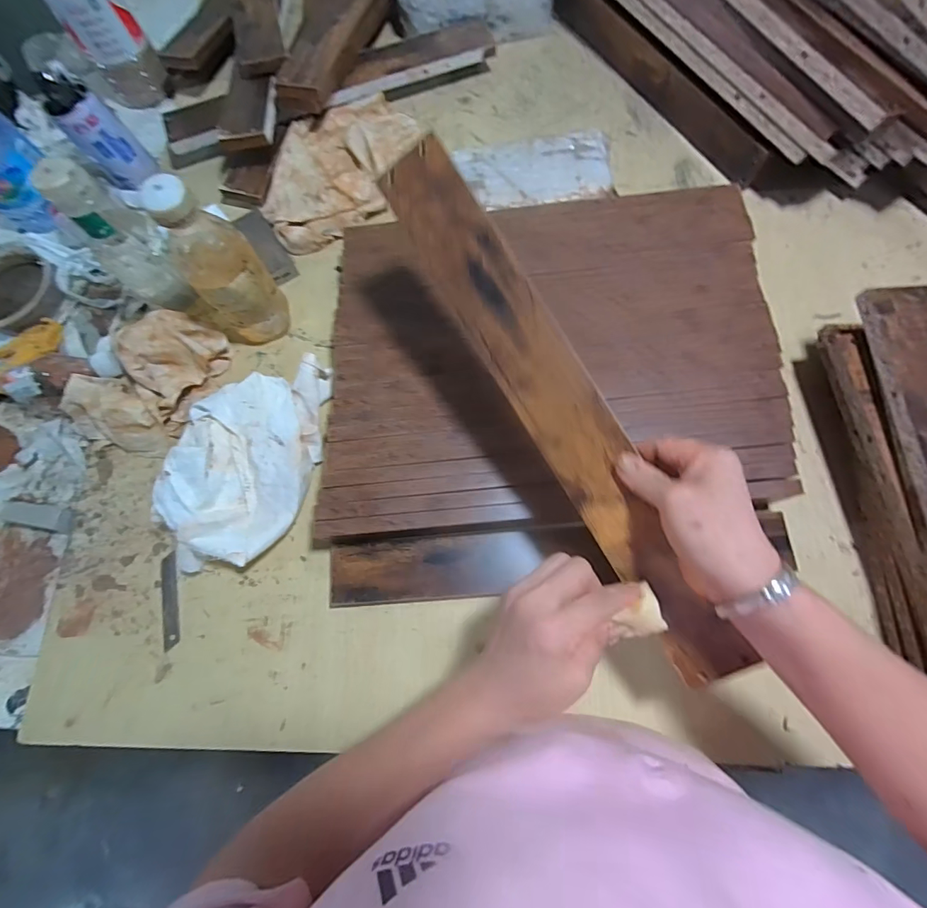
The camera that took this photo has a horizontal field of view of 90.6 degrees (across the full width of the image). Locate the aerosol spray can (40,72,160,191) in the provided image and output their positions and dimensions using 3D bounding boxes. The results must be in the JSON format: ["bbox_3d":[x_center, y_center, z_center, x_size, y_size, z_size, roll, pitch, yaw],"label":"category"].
[{"bbox_3d":[-0.473,-0.420,0.600,0.051,0.124,0.056,12,75,6],"label":"aerosol spray can"}]

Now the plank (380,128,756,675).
[{"bbox_3d":[0.076,-0.035,0.351,0.058,0.012,0.455,-32,88,16],"label":"plank"}]

